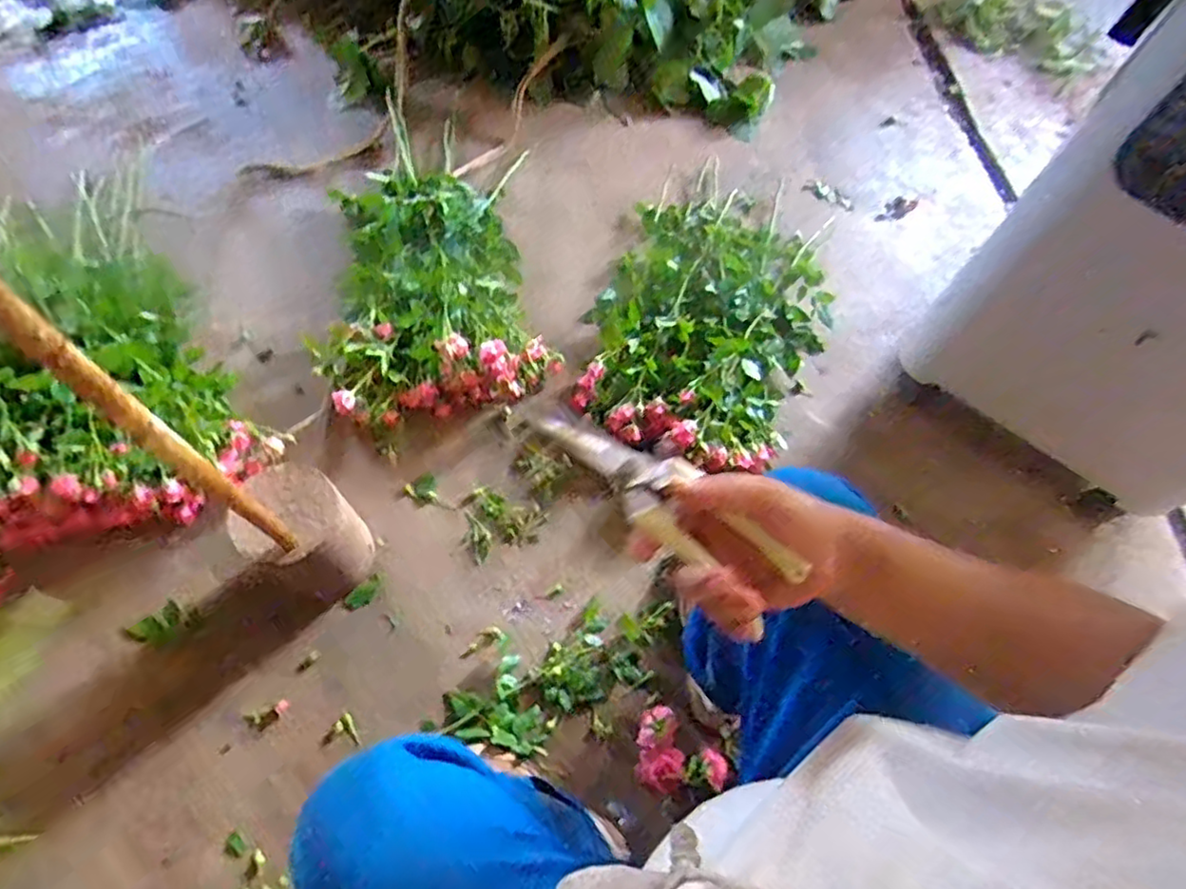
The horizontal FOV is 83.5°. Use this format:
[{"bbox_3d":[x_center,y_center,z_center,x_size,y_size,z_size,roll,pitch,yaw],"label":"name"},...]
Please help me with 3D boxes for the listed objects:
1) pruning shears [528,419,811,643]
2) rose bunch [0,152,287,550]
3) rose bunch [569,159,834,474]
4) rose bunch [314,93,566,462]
[{"bbox_3d":[0.045,0.029,0.387,0.176,0.021,0.047,43,70,14],"label":"pruning shears"},{"bbox_3d":[-0.771,-0.173,1.007,0.365,0.143,0.712,-27,68,-14],"label":"rose bunch"},{"bbox_3d":[0.196,-0.220,1.101,0.367,0.135,0.626,22,66,9],"label":"rose bunch"},{"bbox_3d":[-0.275,-0.337,1.124,0.347,0.096,0.665,-8,65,-5],"label":"rose bunch"}]

